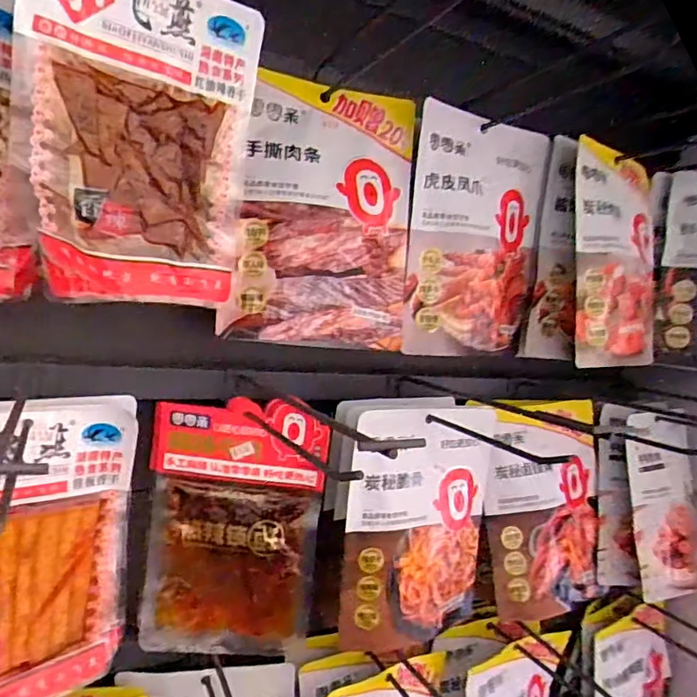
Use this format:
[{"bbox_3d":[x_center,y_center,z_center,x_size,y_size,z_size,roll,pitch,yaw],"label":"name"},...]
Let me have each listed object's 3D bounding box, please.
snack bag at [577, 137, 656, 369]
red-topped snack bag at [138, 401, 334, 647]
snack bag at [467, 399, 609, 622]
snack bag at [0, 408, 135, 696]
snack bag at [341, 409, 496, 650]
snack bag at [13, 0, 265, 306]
[{"bbox_3d":[0.312,-0.100,0.616,0.156,0.232,0.026,-1,-1,-35],"label":"snack bag"},{"bbox_3d":[-0.110,0.169,0.520,0.157,0.234,0.024,6,7,-3],"label":"red-topped snack bag"},{"bbox_3d":[0.240,0.188,0.666,0.168,0.257,0.032,-8,-2,-21],"label":"snack bag"},{"bbox_3d":[-0.253,0.166,0.425,0.025,0.236,0.169,13,10,42],"label":"snack bag"},{"bbox_3d":[0.079,0.188,0.577,0.184,0.245,0.026,2,2,-29],"label":"snack bag"},{"bbox_3d":[-0.127,-0.135,0.351,0.150,0.201,0.046,1,7,-38],"label":"snack bag"}]

